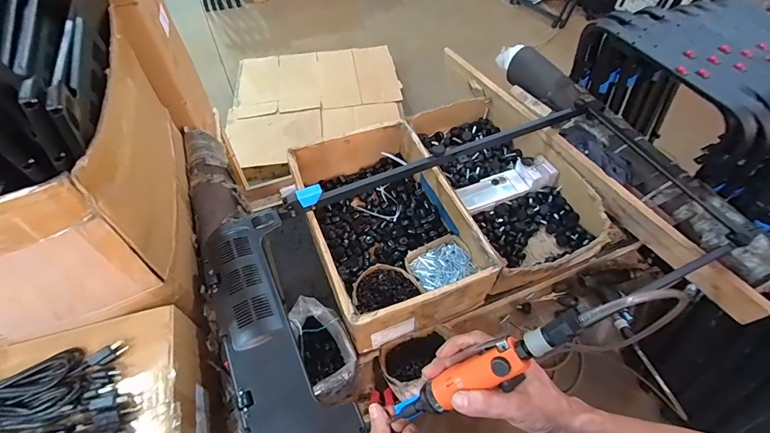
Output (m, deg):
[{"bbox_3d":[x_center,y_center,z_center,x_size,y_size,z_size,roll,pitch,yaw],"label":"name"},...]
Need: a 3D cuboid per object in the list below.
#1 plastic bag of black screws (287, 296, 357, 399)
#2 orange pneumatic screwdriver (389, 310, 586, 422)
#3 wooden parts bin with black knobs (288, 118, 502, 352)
[{"bbox_3d":[-0.126,0.263,0.807,0.103,0.137,0.174,-19,56,-13],"label":"plastic bag of black screws"},{"bbox_3d":[0.108,0.176,0.437,0.031,0.244,0.036,20,39,-43],"label":"orange pneumatic screwdriver"},{"bbox_3d":[-0.002,0.017,0.988,0.351,0.168,0.523,-21,56,-14],"label":"wooden parts bin with black knobs"}]

